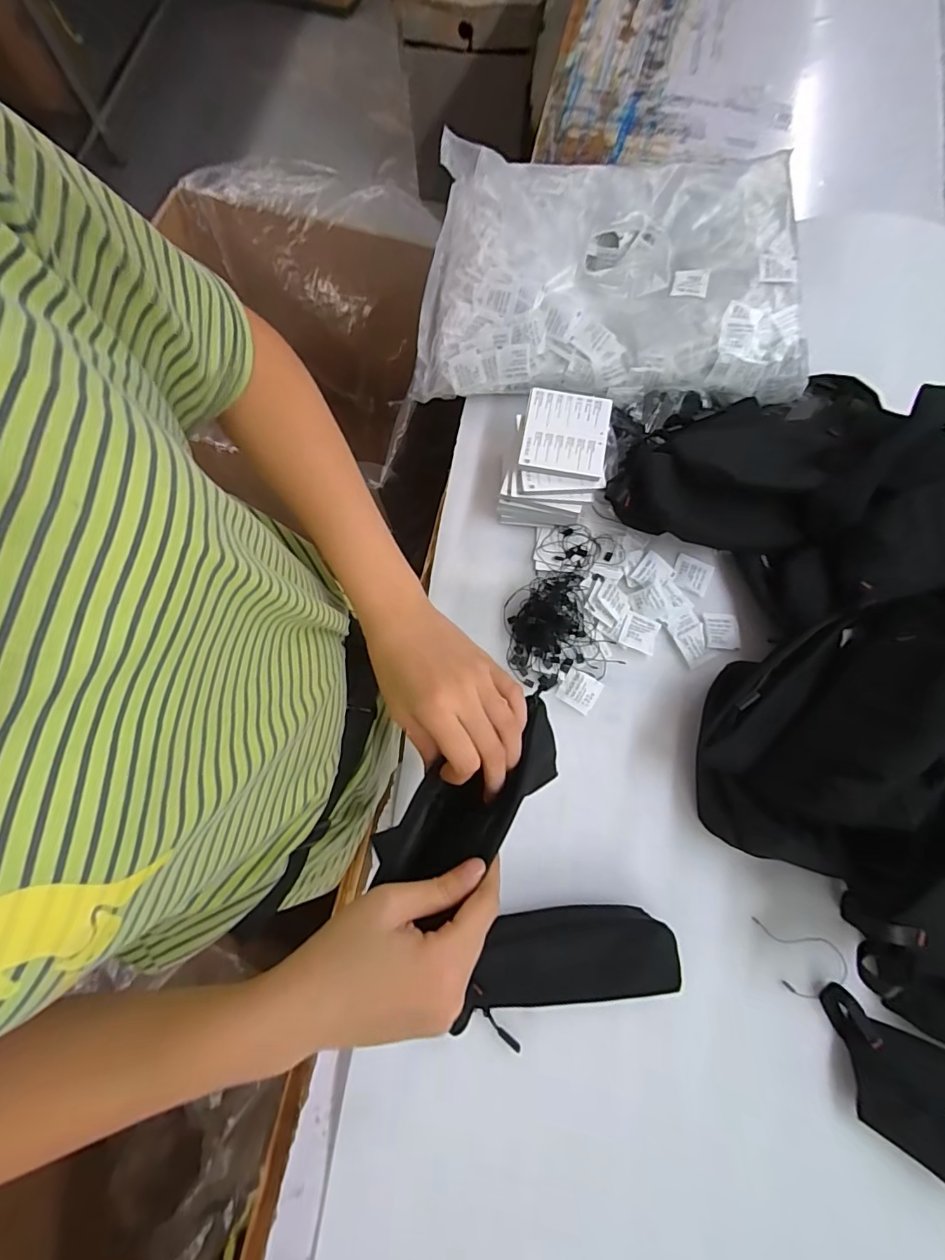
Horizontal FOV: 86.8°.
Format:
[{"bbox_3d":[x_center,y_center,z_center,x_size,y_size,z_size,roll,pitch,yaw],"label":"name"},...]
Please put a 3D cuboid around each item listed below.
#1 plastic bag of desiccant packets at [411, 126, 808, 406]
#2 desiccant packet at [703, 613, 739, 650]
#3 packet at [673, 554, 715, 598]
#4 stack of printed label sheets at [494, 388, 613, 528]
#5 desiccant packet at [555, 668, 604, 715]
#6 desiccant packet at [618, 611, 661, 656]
[{"bbox_3d":[0.171,-0.453,0.624,0.457,0.068,0.368,6,75,3],"label":"plastic bag of desiccant packets"},{"bbox_3d":[0.275,0.001,0.552,0.037,0.004,0.040,4,75,2],"label":"desiccant packet"},{"bbox_3d":[0.251,-0.063,0.572,0.042,0.005,0.040,26,77,8],"label":"packet"},{"bbox_3d":[0.096,-0.192,0.570,0.107,0.066,0.142,12,76,4],"label":"stack of printed label sheets"},{"bbox_3d":[0.115,0.065,0.536,0.041,0.009,0.038,30,78,9],"label":"desiccant packet"},{"bbox_3d":[0.185,0.003,0.554,0.039,0.007,0.040,23,77,7],"label":"desiccant packet"}]

